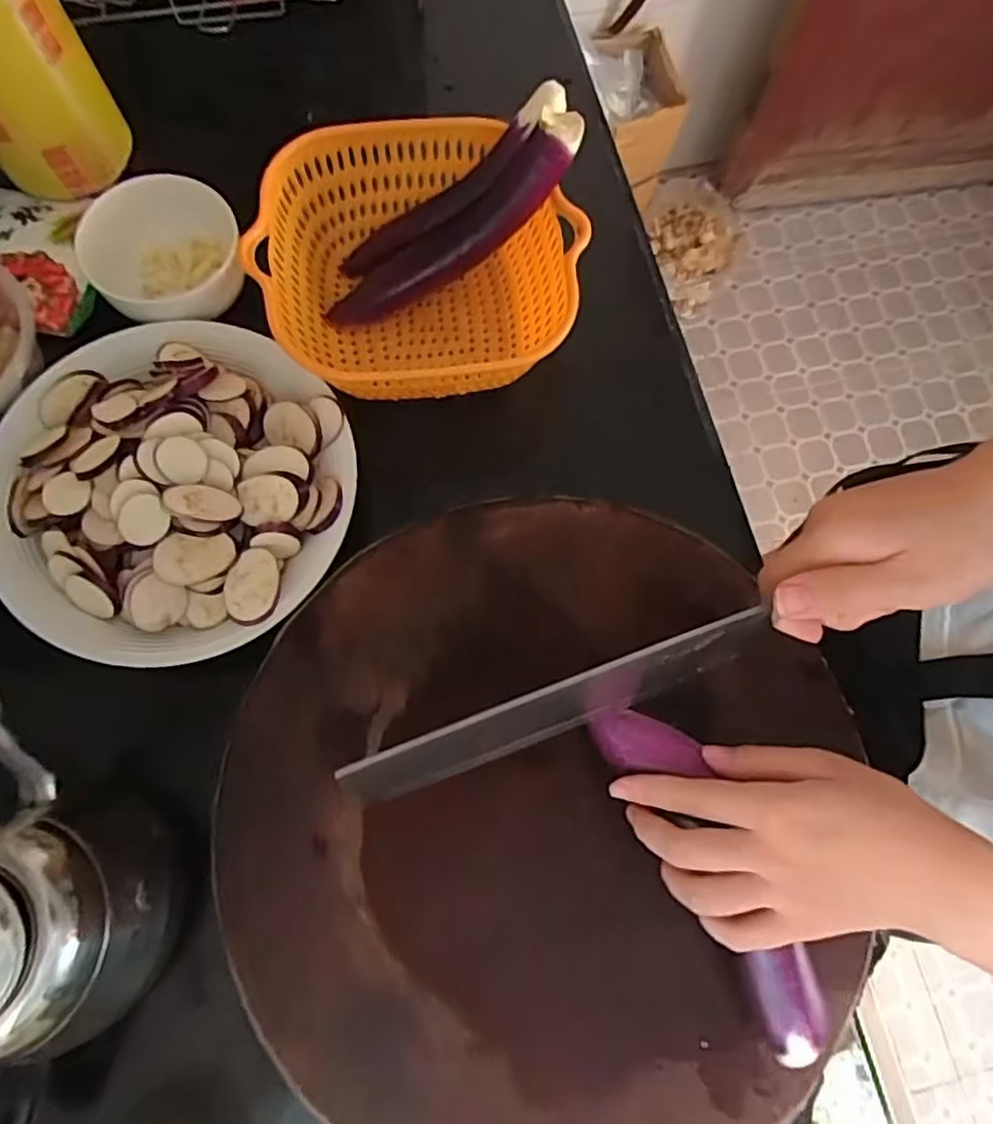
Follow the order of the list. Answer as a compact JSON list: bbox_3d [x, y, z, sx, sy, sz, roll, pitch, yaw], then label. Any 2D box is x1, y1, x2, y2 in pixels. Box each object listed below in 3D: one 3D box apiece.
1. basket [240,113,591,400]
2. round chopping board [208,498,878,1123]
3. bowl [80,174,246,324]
[{"bbox_3d":[-0.048,-0.197,0.461,0.203,0.089,0.173,-7,74,-5],"label":"basket"},{"bbox_3d":[0.024,0.136,0.375,0.332,0.032,0.348,3,74,1],"label":"round chopping board"},{"bbox_3d":[-0.228,-0.205,0.461,0.103,0.056,0.090,-19,75,-8],"label":"bowl"}]

